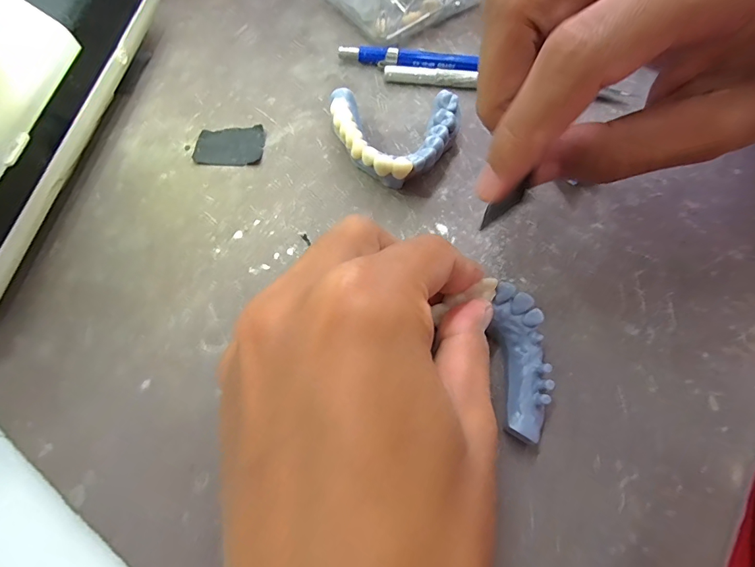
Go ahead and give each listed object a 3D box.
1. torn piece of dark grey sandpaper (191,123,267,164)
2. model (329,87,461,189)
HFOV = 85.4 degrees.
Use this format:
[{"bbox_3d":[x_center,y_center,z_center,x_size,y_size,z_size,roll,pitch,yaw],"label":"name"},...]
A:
[{"bbox_3d":[-0.074,-0.070,0.205,0.033,0.004,0.022,-2,66,-4],"label":"torn piece of dark grey sandpaper"},{"bbox_3d":[0.008,-0.068,0.200,0.061,0.021,0.051,2,66,-2],"label":"model"}]

